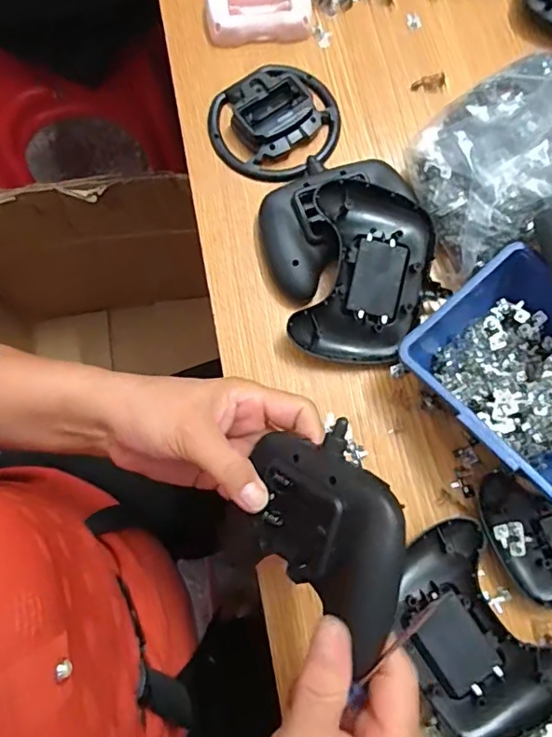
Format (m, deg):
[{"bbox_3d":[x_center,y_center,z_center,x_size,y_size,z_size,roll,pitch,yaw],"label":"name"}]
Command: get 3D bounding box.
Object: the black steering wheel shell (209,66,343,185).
[{"bbox_3d":[0.000,-0.202,0.424,0.097,0.017,0.102,0,77,0],"label":"black steering wheel shell"}]

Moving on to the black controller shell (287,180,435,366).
[{"bbox_3d":[0.061,-0.067,0.383,0.101,0.022,0.125,-3,93,-4],"label":"black controller shell"}]

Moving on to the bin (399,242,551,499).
[{"bbox_3d":[0.170,-0.001,0.353,0.133,0.063,0.138,-41,80,-9],"label":"bin"}]

